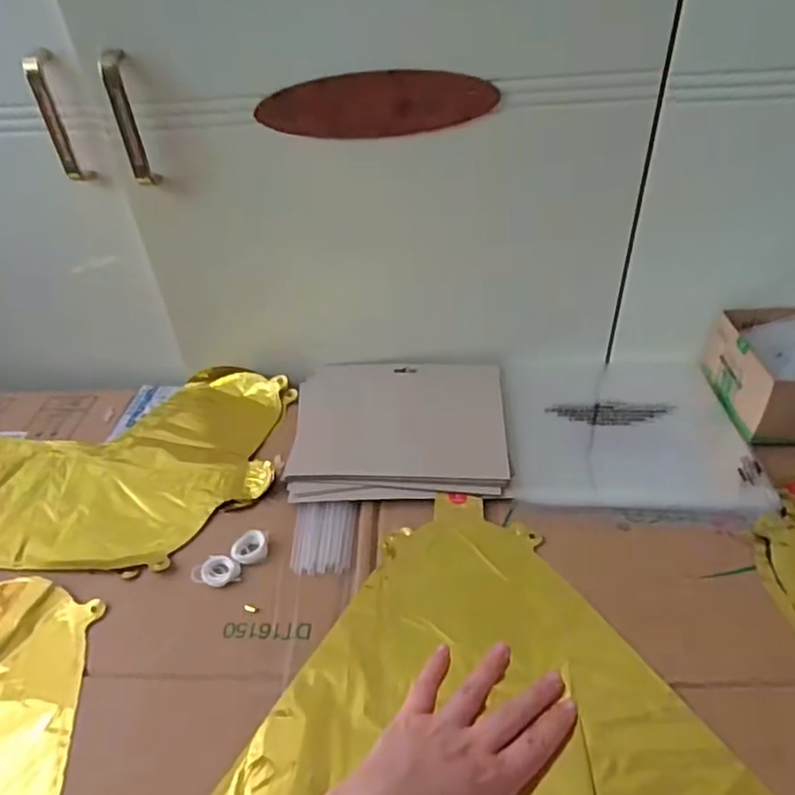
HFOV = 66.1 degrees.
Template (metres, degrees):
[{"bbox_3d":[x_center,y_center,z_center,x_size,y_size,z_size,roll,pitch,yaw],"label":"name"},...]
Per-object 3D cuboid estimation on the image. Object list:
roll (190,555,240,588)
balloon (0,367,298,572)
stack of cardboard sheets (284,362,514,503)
[{"bbox_3d":[-0.140,0.134,0.472,0.035,0.006,0.025,-8,40,-4],"label":"roll"},{"bbox_3d":[-0.318,0.062,0.588,0.400,0.027,0.245,-1,40,4],"label":"balloon"},{"bbox_3d":[0.001,0.021,0.590,0.199,0.014,0.194,-2,40,3],"label":"stack of cardboard sheets"}]

